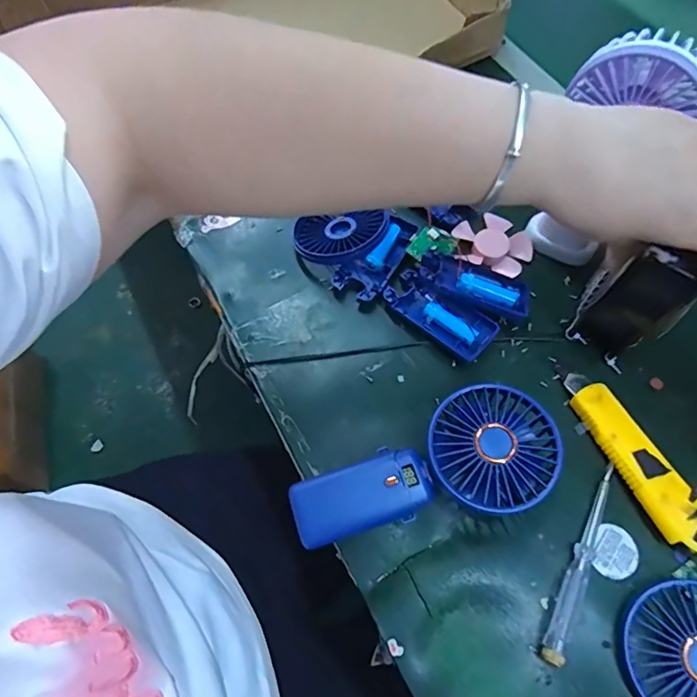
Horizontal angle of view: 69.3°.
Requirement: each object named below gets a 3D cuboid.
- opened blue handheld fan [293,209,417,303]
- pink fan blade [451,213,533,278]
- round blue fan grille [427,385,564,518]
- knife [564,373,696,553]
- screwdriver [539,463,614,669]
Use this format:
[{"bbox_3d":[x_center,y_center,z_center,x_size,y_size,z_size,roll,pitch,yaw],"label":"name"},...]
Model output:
[{"bbox_3d":[-0.001,-0.095,0.451,0.097,0.031,0.084,27,66,13],"label":"opened blue handheld fan"},{"bbox_3d":[0.132,-0.098,0.458,0.070,0.012,0.065,13,64,7],"label":"pink fan blade"},{"bbox_3d":[0.098,0.071,0.352,0.083,0.039,0.084,0,63,0],"label":"round blue fan grille"},{"bbox_3d":[0.209,0.083,0.358,0.041,0.019,0.154,-28,66,-13],"label":"knife"},{"bbox_3d":[0.156,0.141,0.336,0.014,0.010,0.133,26,66,13],"label":"screwdriver"}]

